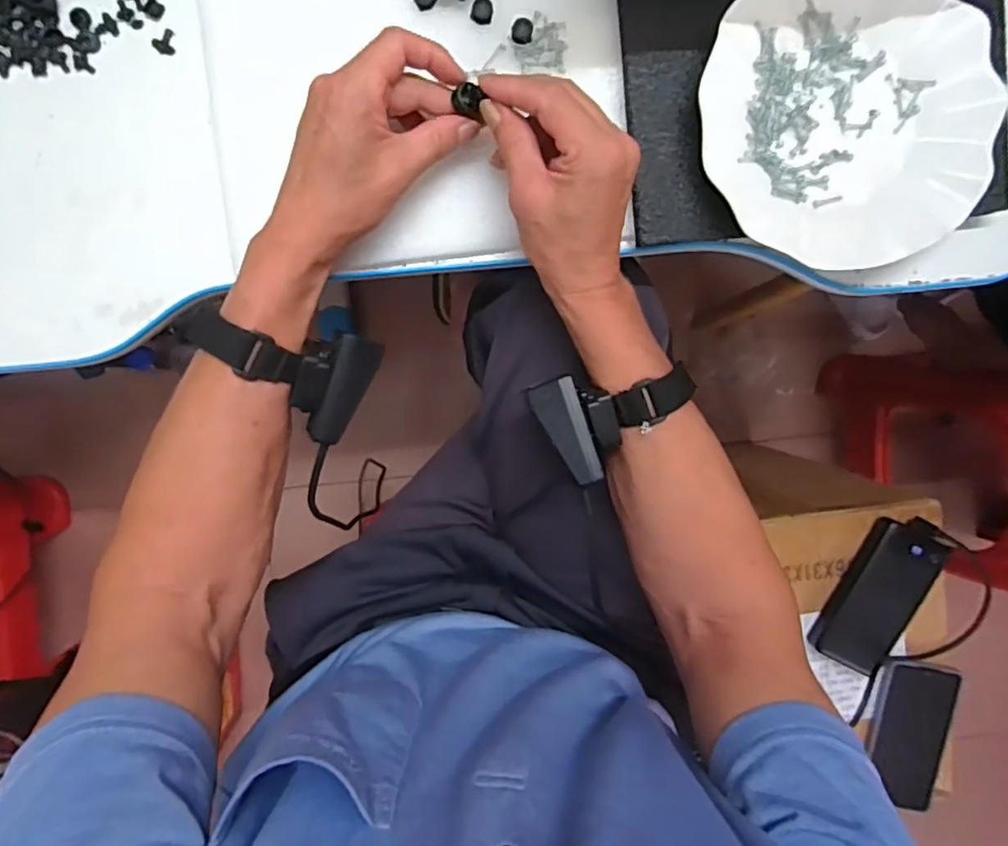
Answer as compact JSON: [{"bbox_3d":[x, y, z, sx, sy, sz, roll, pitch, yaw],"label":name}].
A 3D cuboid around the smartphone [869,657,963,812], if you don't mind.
[{"bbox_3d":[0.432,0.332,0.653,0.077,0.016,0.159,7,95,-3],"label":"smartphone"}]

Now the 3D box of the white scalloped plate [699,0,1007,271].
[{"bbox_3d":[0.212,-0.191,0.386,0.179,0.024,0.171,0,96,-2],"label":"white scalloped plate"}]

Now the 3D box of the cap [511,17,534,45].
[{"bbox_3d":[0.012,-0.249,0.391,0.013,0.005,0.014,0,96,-2],"label":"cap"}]

